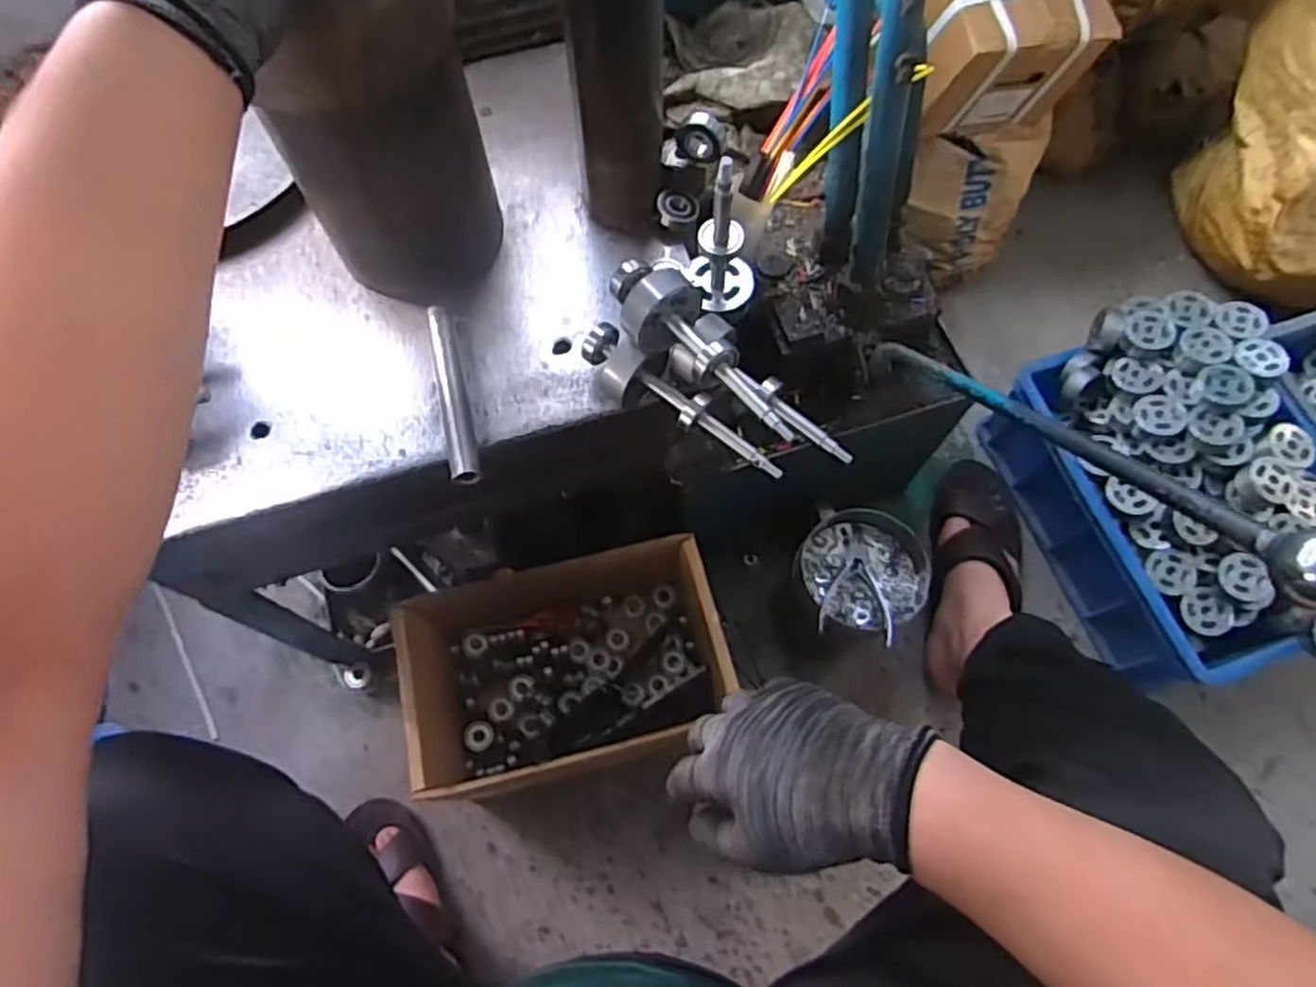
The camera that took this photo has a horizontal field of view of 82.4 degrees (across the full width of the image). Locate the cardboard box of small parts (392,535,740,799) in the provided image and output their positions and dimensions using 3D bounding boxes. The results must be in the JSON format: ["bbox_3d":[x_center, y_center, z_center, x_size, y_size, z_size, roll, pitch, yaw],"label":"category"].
[{"bbox_3d":[-0.090,0.200,0.809,0.310,0.202,0.183,-16,69,-7],"label":"cardboard box of small parts"}]

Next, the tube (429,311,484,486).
[{"bbox_3d":[-0.147,-0.072,0.540,0.020,0.015,0.142,-14,68,-6],"label":"tube"}]

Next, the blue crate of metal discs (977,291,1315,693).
[{"bbox_3d":[0.638,-0.008,0.884,0.304,0.223,0.416,-17,69,-7],"label":"blue crate of metal discs"}]

